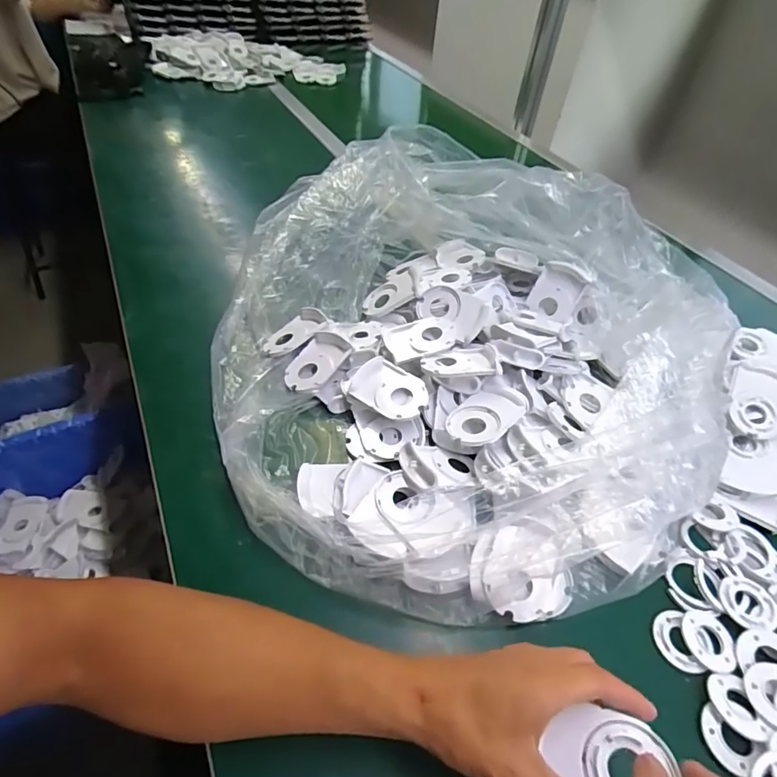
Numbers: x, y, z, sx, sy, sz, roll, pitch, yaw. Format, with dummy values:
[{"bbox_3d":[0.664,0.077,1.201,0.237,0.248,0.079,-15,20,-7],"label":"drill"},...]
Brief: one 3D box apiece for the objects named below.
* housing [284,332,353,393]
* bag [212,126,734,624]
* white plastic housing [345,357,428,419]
[{"bbox_3d":[-0.082,-0.029,0.523,0.058,0.016,0.079,24,62,29],"label":"housing"},{"bbox_3d":[0.076,-0.088,0.536,0.545,0.123,0.622,-14,50,-18],"label":"bag"},{"bbox_3d":[-0.001,0.005,0.503,0.086,0.030,0.058,29,51,19],"label":"white plastic housing"}]

